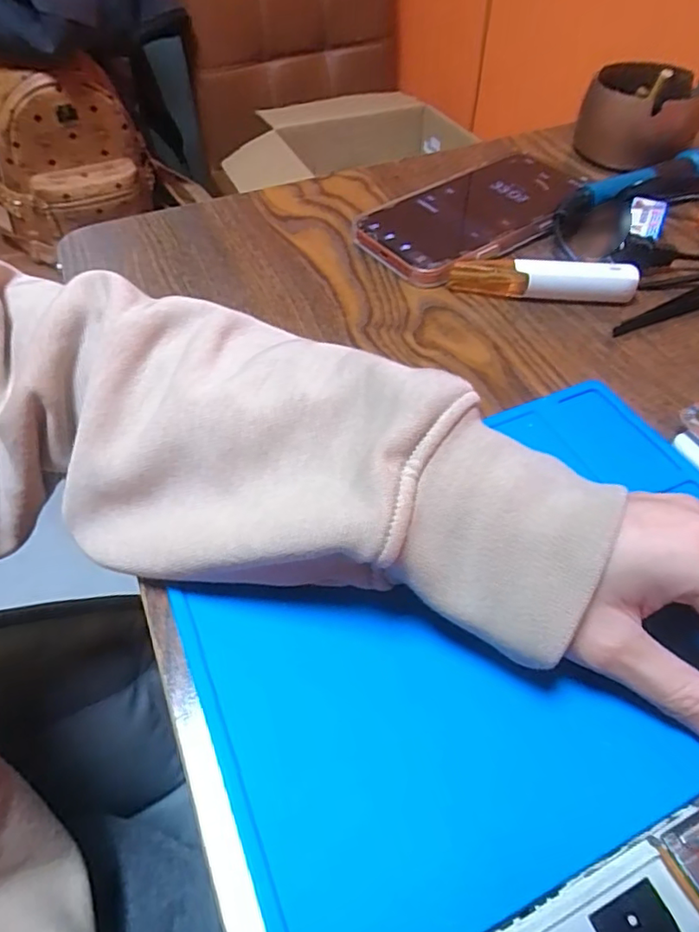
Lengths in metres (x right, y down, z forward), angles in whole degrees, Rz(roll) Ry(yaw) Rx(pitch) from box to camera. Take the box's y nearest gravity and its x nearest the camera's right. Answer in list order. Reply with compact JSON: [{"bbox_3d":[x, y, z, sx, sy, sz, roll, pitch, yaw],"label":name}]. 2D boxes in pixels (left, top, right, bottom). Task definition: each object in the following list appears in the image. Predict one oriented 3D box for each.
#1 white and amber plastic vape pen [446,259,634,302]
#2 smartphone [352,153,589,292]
[{"bbox_3d":[0.113,-0.108,0.340,0.106,0.023,0.014,6,52,5],"label":"white and amber plastic vape pen"},{"bbox_3d":[0.083,-0.172,0.387,0.157,0.013,0.088,-29,57,-21],"label":"smartphone"}]

